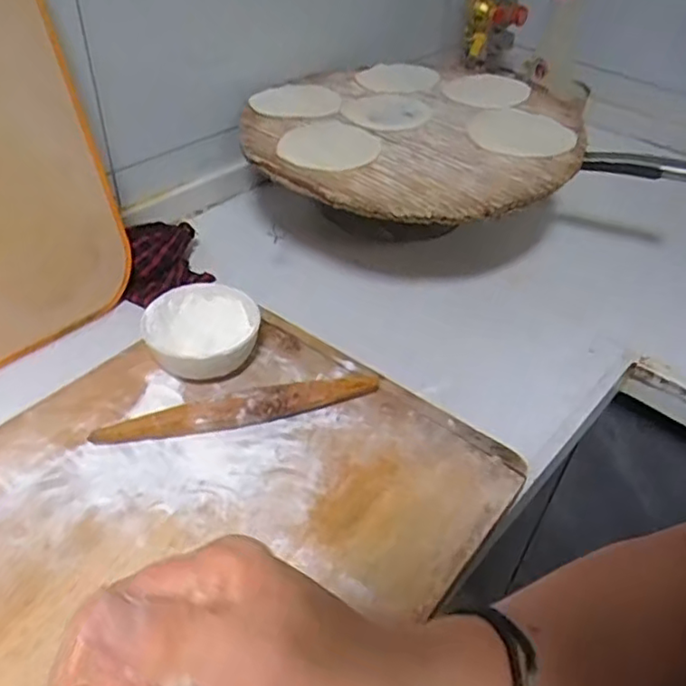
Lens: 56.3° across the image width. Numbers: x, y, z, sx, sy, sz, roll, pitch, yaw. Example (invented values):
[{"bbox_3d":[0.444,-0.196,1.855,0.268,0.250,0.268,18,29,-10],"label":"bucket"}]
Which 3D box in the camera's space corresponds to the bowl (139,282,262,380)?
[{"bbox_3d":[-0.137,-0.005,0.635,0.109,0.053,0.109,2,42,-2],"label":"bowl"}]

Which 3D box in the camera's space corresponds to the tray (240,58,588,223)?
[{"bbox_3d":[0.101,-0.286,0.833,0.396,0.031,0.461,20,45,17],"label":"tray"}]

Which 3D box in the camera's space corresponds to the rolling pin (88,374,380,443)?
[{"bbox_3d":[-0.091,0.059,0.582,0.255,0.033,0.029,-8,44,-13],"label":"rolling pin"}]

